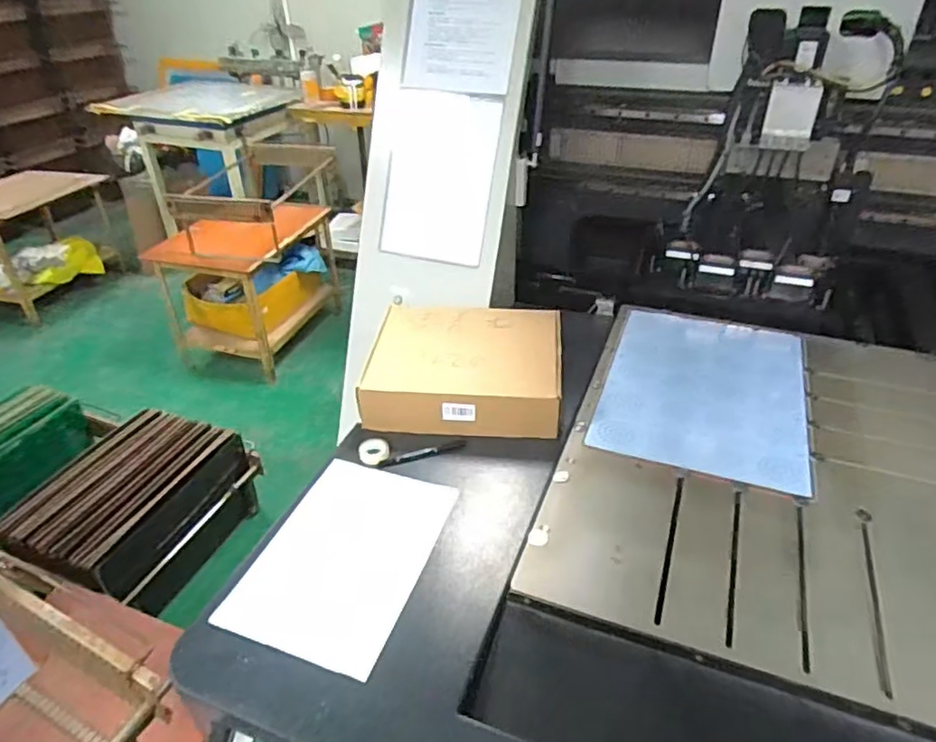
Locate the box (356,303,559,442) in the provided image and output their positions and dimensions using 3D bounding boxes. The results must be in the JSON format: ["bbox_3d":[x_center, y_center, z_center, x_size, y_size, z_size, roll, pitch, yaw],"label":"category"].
[{"bbox_3d":[-0.006,-0.011,1.082,0.336,0.082,0.279,3,35,4],"label":"box"}]

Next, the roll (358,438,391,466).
[{"bbox_3d":[-0.147,0.126,0.974,0.046,0.015,0.044,0,35,0],"label":"roll"}]

